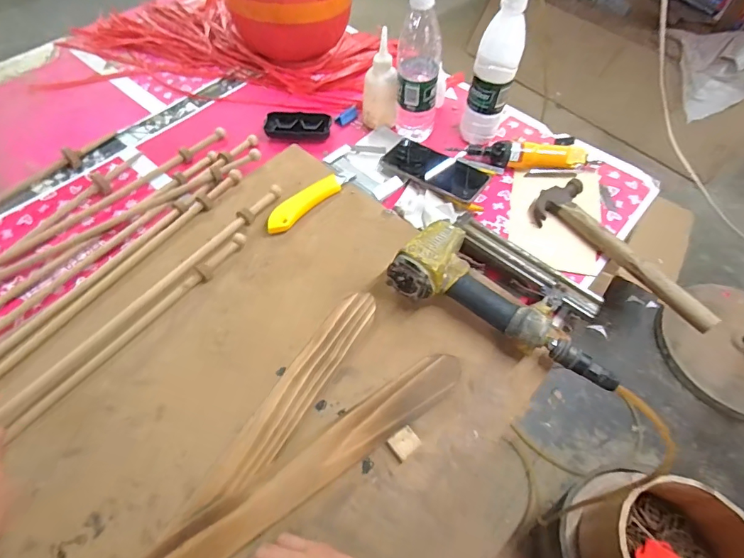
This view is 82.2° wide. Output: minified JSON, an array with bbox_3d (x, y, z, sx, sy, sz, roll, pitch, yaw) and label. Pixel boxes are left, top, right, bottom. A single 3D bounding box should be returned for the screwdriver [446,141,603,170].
[{"bbox_3d":[0.244,-0.197,0.677,0.227,0.032,0.034,10,57,5],"label":"screwdriver"}]

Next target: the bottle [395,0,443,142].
[{"bbox_3d":[0.070,-0.315,0.643,0.061,0.227,0.057,4,57,1],"label":"bottle"}]

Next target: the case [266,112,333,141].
[{"bbox_3d":[-0.124,-0.257,0.716,0.109,0.023,0.041,-1,57,-2],"label":"case"}]

